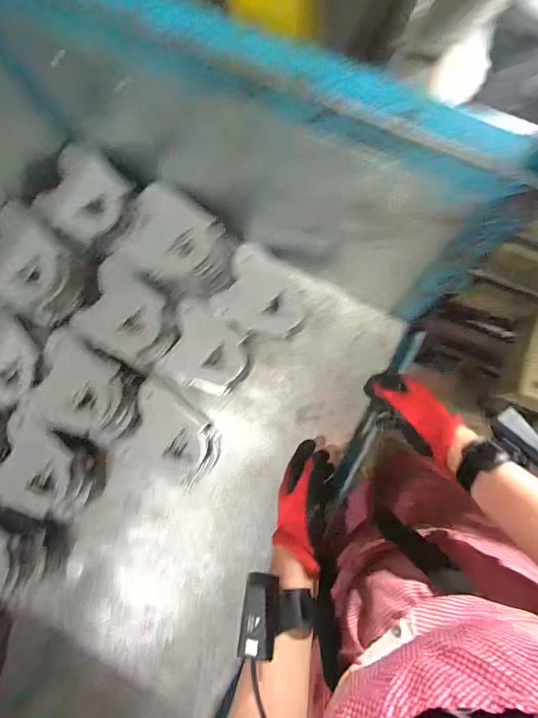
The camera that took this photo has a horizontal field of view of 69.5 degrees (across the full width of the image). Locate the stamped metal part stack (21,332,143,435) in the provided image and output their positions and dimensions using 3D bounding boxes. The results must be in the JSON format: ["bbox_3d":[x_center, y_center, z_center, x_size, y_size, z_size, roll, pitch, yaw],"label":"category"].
[{"bbox_3d":[-0.295,0.051,0.631,0.156,0.058,0.142,22,83,7],"label":"stamped metal part stack"}]

